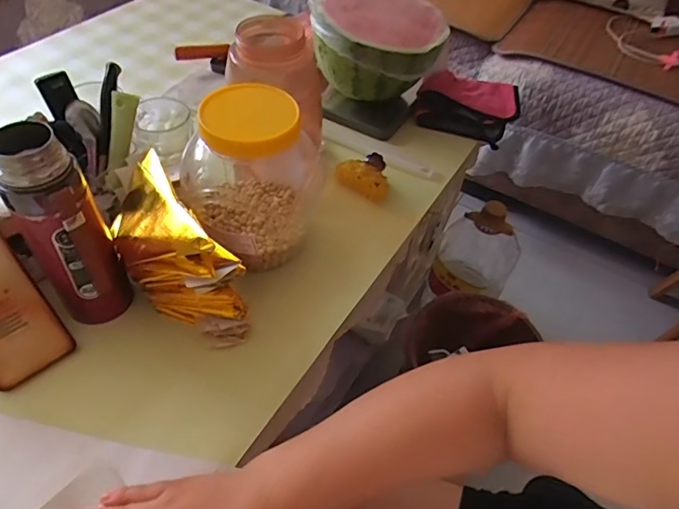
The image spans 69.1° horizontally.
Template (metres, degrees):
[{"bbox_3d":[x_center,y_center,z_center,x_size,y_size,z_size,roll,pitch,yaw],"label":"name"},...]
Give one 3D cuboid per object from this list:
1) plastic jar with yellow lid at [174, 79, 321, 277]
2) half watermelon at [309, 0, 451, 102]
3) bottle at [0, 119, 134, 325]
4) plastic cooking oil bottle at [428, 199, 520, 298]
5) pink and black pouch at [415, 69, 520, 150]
[{"bbox_3d":[-0.098,-0.084,0.542,0.134,0.189,0.134,3,49,-3],"label":"plastic jar with yellow lid"},{"bbox_3d":[0.056,-0.323,0.749,0.202,0.116,0.174,15,50,7],"label":"half watermelon"},{"bbox_3d":[-0.243,-0.014,0.449,0.067,0.205,0.062,-30,58,-27],"label":"bottle"},{"bbox_3d":[0.280,0.012,1.014,0.157,0.280,0.151,20,51,11],"label":"plastic cooking oil bottle"},{"bbox_3d":[0.214,-0.250,0.817,0.159,0.050,0.142,18,50,10],"label":"pink and black pouch"}]

